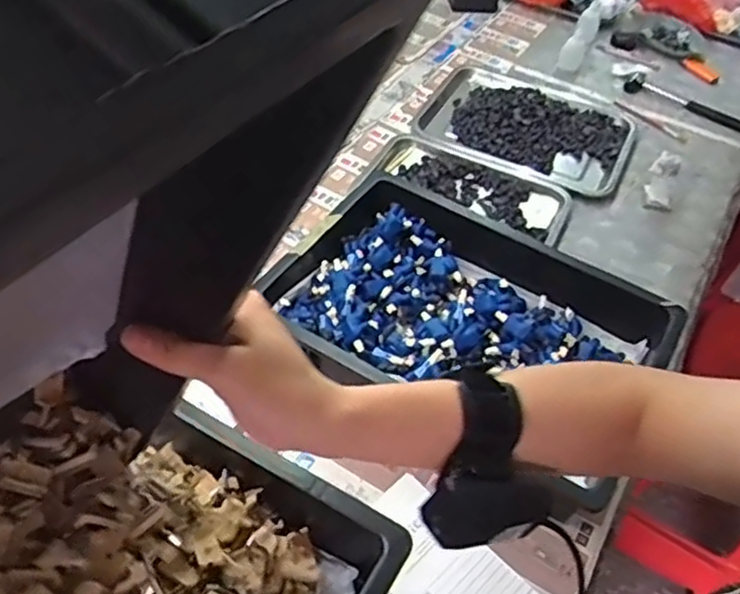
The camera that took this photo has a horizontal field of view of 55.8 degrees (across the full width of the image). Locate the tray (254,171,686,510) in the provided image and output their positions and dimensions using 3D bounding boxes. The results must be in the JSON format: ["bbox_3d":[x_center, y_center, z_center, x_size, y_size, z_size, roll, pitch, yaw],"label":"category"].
[{"bbox_3d":[0.105,0.037,0.862,0.448,0.097,0.305,28,53,20],"label":"tray"}]

